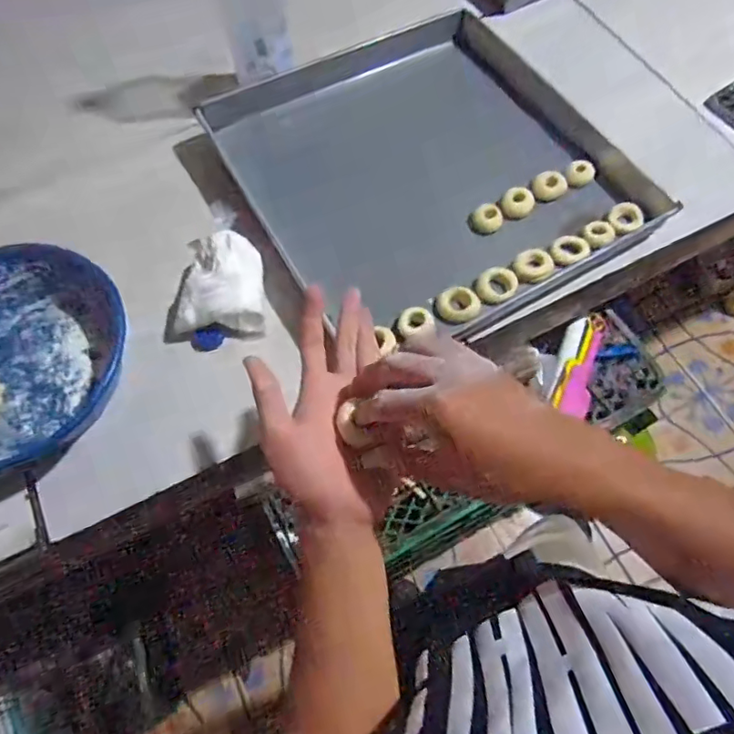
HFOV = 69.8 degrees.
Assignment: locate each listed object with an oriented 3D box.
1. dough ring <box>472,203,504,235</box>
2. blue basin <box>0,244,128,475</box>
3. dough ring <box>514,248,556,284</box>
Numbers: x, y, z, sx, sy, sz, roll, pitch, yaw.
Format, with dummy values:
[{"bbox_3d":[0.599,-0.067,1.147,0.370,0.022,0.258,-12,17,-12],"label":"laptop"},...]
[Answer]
[{"bbox_3d":[0.157,-0.194,0.688,0.038,0.022,0.034,4,67,5],"label":"dough ring"},{"bbox_3d":[-0.401,-0.006,0.585,0.221,0.080,0.268,1,67,3],"label":"blue basin"},{"bbox_3d":[0.206,-0.126,0.652,0.045,0.016,0.040,-14,67,-3],"label":"dough ring"}]

